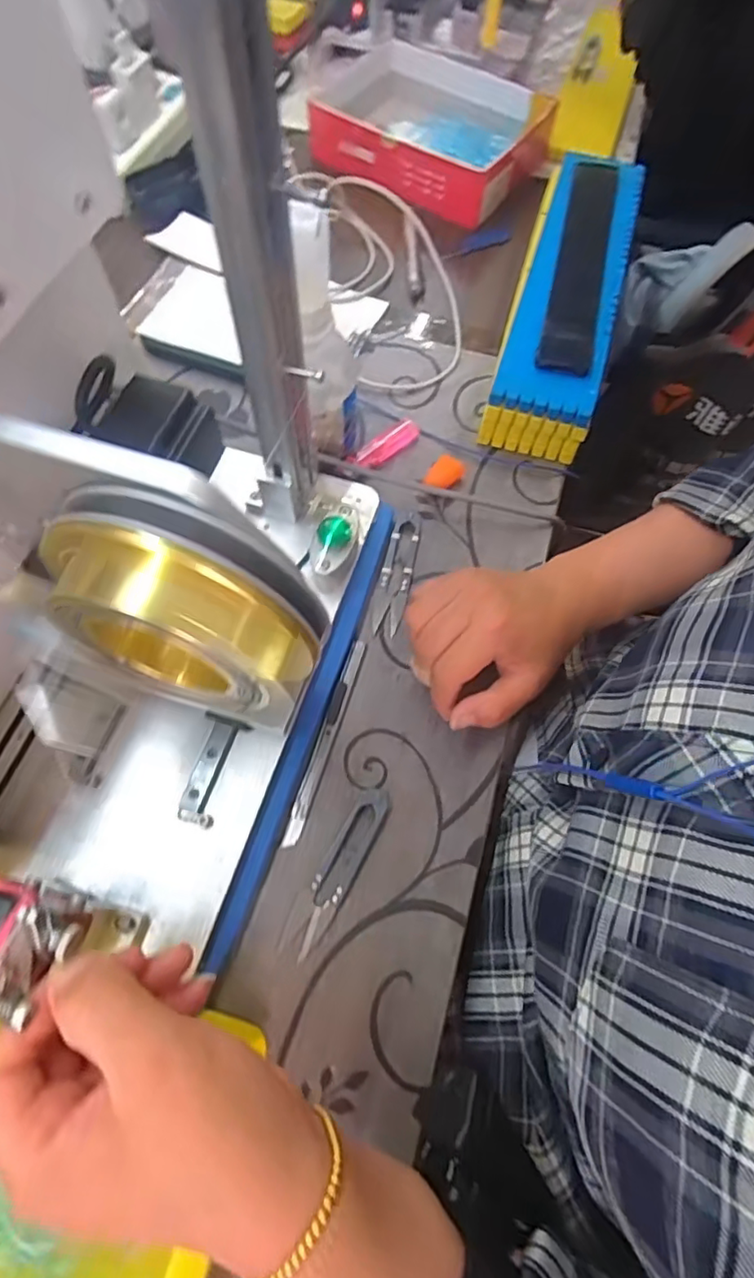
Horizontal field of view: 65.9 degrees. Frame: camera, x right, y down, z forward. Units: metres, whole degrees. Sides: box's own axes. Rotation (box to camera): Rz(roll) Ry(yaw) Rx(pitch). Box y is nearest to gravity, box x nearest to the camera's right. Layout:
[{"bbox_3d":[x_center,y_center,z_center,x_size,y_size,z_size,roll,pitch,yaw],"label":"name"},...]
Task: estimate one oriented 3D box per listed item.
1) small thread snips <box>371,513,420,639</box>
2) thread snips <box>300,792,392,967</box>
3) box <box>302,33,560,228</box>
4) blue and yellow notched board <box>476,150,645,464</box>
[{"bbox_3d":[0.015,-0.051,0.434,0.023,0.006,0.100,11,67,2],"label":"small thread snips"},{"bbox_3d":[-0.022,0.138,0.349,0.021,0.008,0.102,28,68,9],"label":"thread snips"},{"bbox_3d":[0.035,-0.547,0.617,0.264,0.056,0.166,30,69,10],"label":"box"},{"bbox_3d":[0.167,-0.305,0.518,0.083,0.070,0.313,16,67,4],"label":"blue and yellow notched board"}]

